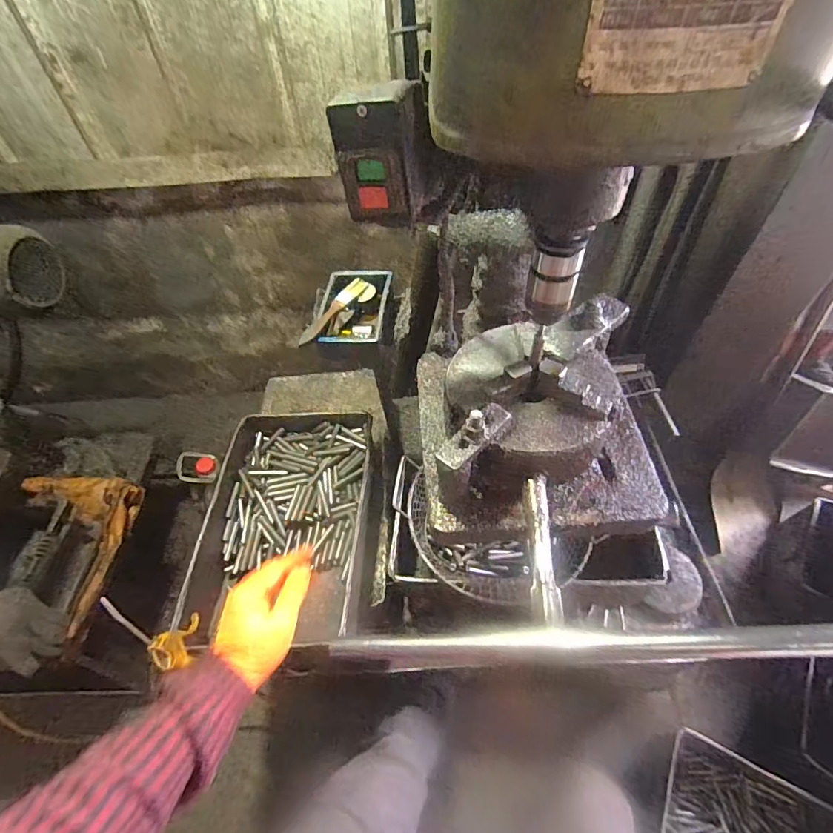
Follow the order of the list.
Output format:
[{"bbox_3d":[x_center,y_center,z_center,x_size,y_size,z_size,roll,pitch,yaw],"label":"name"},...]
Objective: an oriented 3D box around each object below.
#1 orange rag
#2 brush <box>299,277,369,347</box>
[{"bbox_3d":[-0.797,0.280,1.006,0.228,0.108,0.338,3,54,5],"label":"orange rag"},{"bbox_3d":[-0.121,-0.154,0.658,0.025,0.020,0.159,23,58,18],"label":"brush"}]

